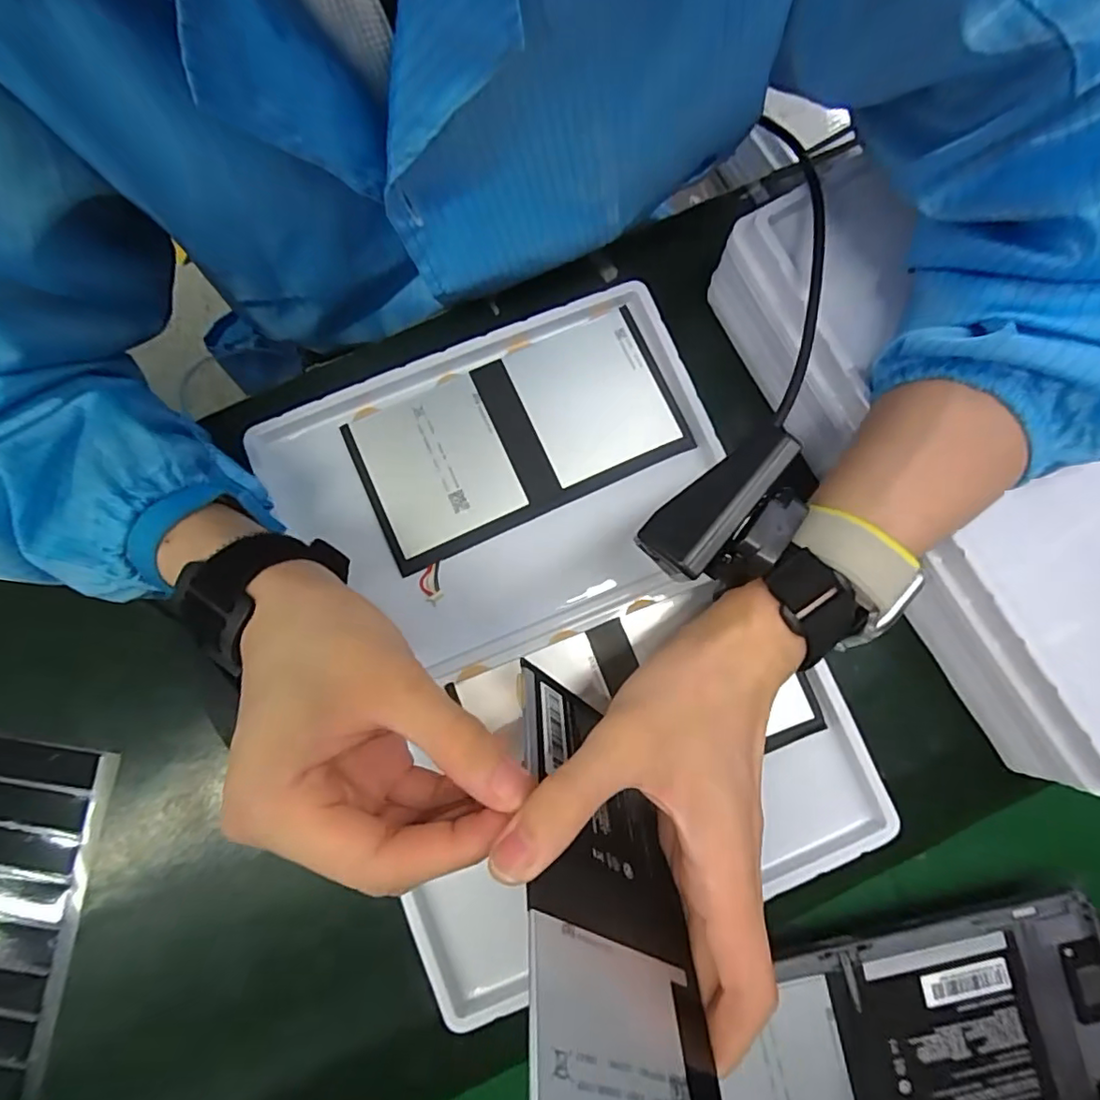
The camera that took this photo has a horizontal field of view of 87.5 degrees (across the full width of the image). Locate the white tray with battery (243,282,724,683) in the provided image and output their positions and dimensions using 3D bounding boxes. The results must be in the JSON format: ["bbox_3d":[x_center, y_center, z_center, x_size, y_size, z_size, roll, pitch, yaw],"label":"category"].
[{"bbox_3d":[-0.025,-0.034,0.311,0.227,0.022,0.165,-21,85,-2],"label":"white tray with battery"}]

